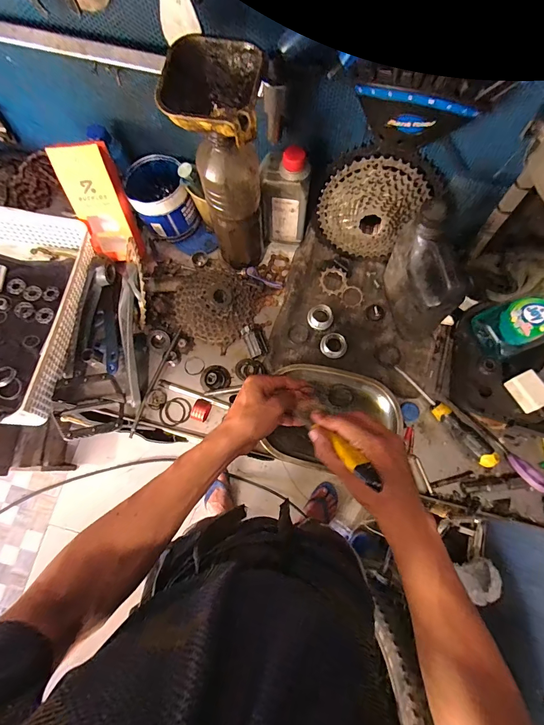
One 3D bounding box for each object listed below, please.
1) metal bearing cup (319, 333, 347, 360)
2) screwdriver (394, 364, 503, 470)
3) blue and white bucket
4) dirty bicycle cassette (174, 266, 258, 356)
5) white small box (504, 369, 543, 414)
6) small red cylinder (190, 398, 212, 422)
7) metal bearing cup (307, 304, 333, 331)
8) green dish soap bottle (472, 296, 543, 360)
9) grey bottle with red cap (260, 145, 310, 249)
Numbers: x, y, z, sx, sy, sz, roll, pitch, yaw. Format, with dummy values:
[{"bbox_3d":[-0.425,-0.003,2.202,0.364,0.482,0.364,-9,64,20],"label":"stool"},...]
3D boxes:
[{"bbox_3d":[0.103,-0.029,0.573,0.042,0.020,0.039,0,76,1],"label":"metal bearing cup"},{"bbox_3d":[0.267,0.081,0.544,0.026,0.026,0.192,-38,72,-8],"label":"screwdriver"},{"bbox_3d":[-0.188,-0.277,0.590,0.094,0.086,0.106,-27,77,-5],"label":"blue and white bucket"},{"bbox_3d":[-0.095,-0.101,0.572,0.123,0.052,0.129,33,79,9],"label":"dirty bicycle cassette"},{"bbox_3d":[0.355,0.039,0.477,0.038,0.023,0.048,-27,77,-5],"label":"white small box"},{"bbox_3d":[-0.111,0.074,0.540,0.022,0.030,0.033,20,77,6],"label":"small red cylinder"},{"bbox_3d":[0.083,-0.078,0.586,0.042,0.014,0.040,0,76,1],"label":"metal bearing cup"},{"bbox_3d":[0.381,-0.059,0.493,0.169,0.046,0.075,-14,76,-2],"label":"green dish soap bottle"},{"bbox_3d":[0.019,-0.255,0.549,0.073,0.178,0.052,3,76,2],"label":"grey bottle with red cap"}]

